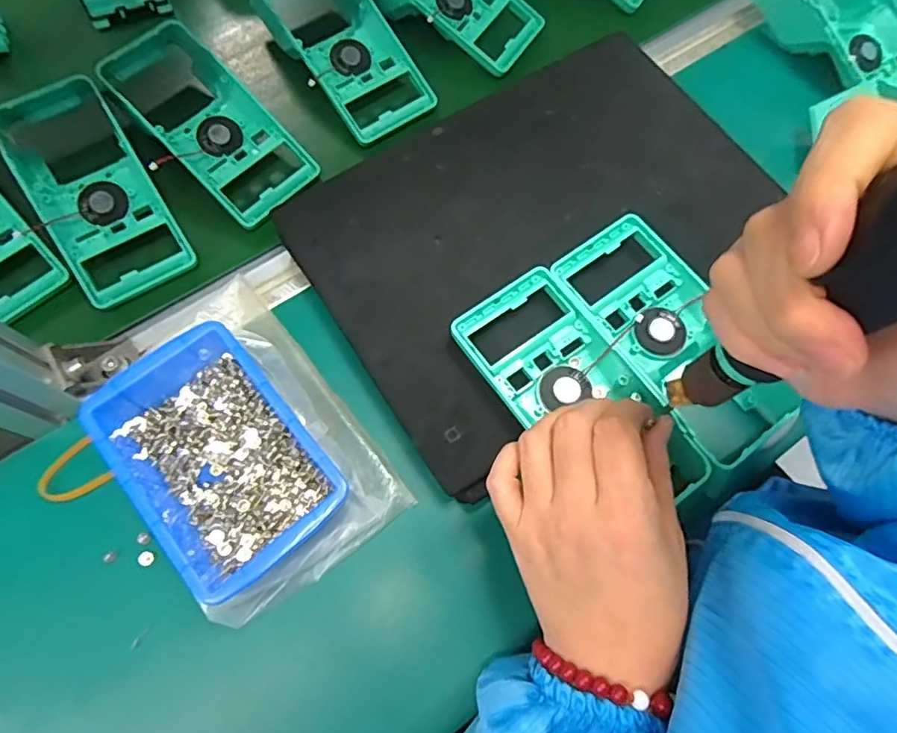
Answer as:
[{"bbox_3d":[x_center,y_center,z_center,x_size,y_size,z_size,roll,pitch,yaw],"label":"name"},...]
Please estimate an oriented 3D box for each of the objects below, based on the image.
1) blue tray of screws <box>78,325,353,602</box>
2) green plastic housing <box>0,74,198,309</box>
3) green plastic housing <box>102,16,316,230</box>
[{"bbox_3d":[-0.142,0.056,0.342,0.104,0.047,0.142,-39,79,-14],"label":"blue tray of screws"},{"bbox_3d":[-0.277,-0.137,0.426,0.096,0.051,0.191,-33,77,-13],"label":"green plastic housing"},{"bbox_3d":[-0.199,-0.199,0.453,0.198,0.047,0.092,43,74,9],"label":"green plastic housing"}]

